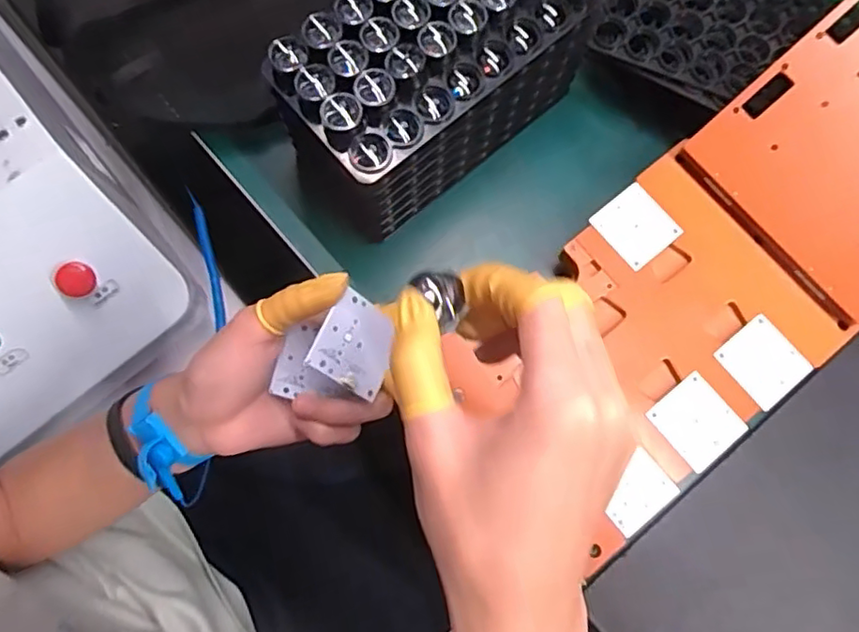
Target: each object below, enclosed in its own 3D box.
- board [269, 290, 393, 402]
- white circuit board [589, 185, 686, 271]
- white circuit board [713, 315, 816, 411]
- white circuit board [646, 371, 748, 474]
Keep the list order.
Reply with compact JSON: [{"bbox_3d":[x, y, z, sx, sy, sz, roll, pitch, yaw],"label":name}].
[{"bbox_3d":[-0.037,0.015,0.308,0.046,0.004,0.044,37,70,-37],"label":"board"},{"bbox_3d":[0.141,-0.061,0.411,0.045,0.004,0.048,-39,80,-8],"label":"white circuit board"},{"bbox_3d":[0.216,0.030,0.391,0.045,0.004,0.047,-38,80,-7],"label":"white circuit board"},{"bbox_3d":[0.170,0.067,0.382,0.045,0.004,0.047,-38,80,-7],"label":"white circuit board"}]

